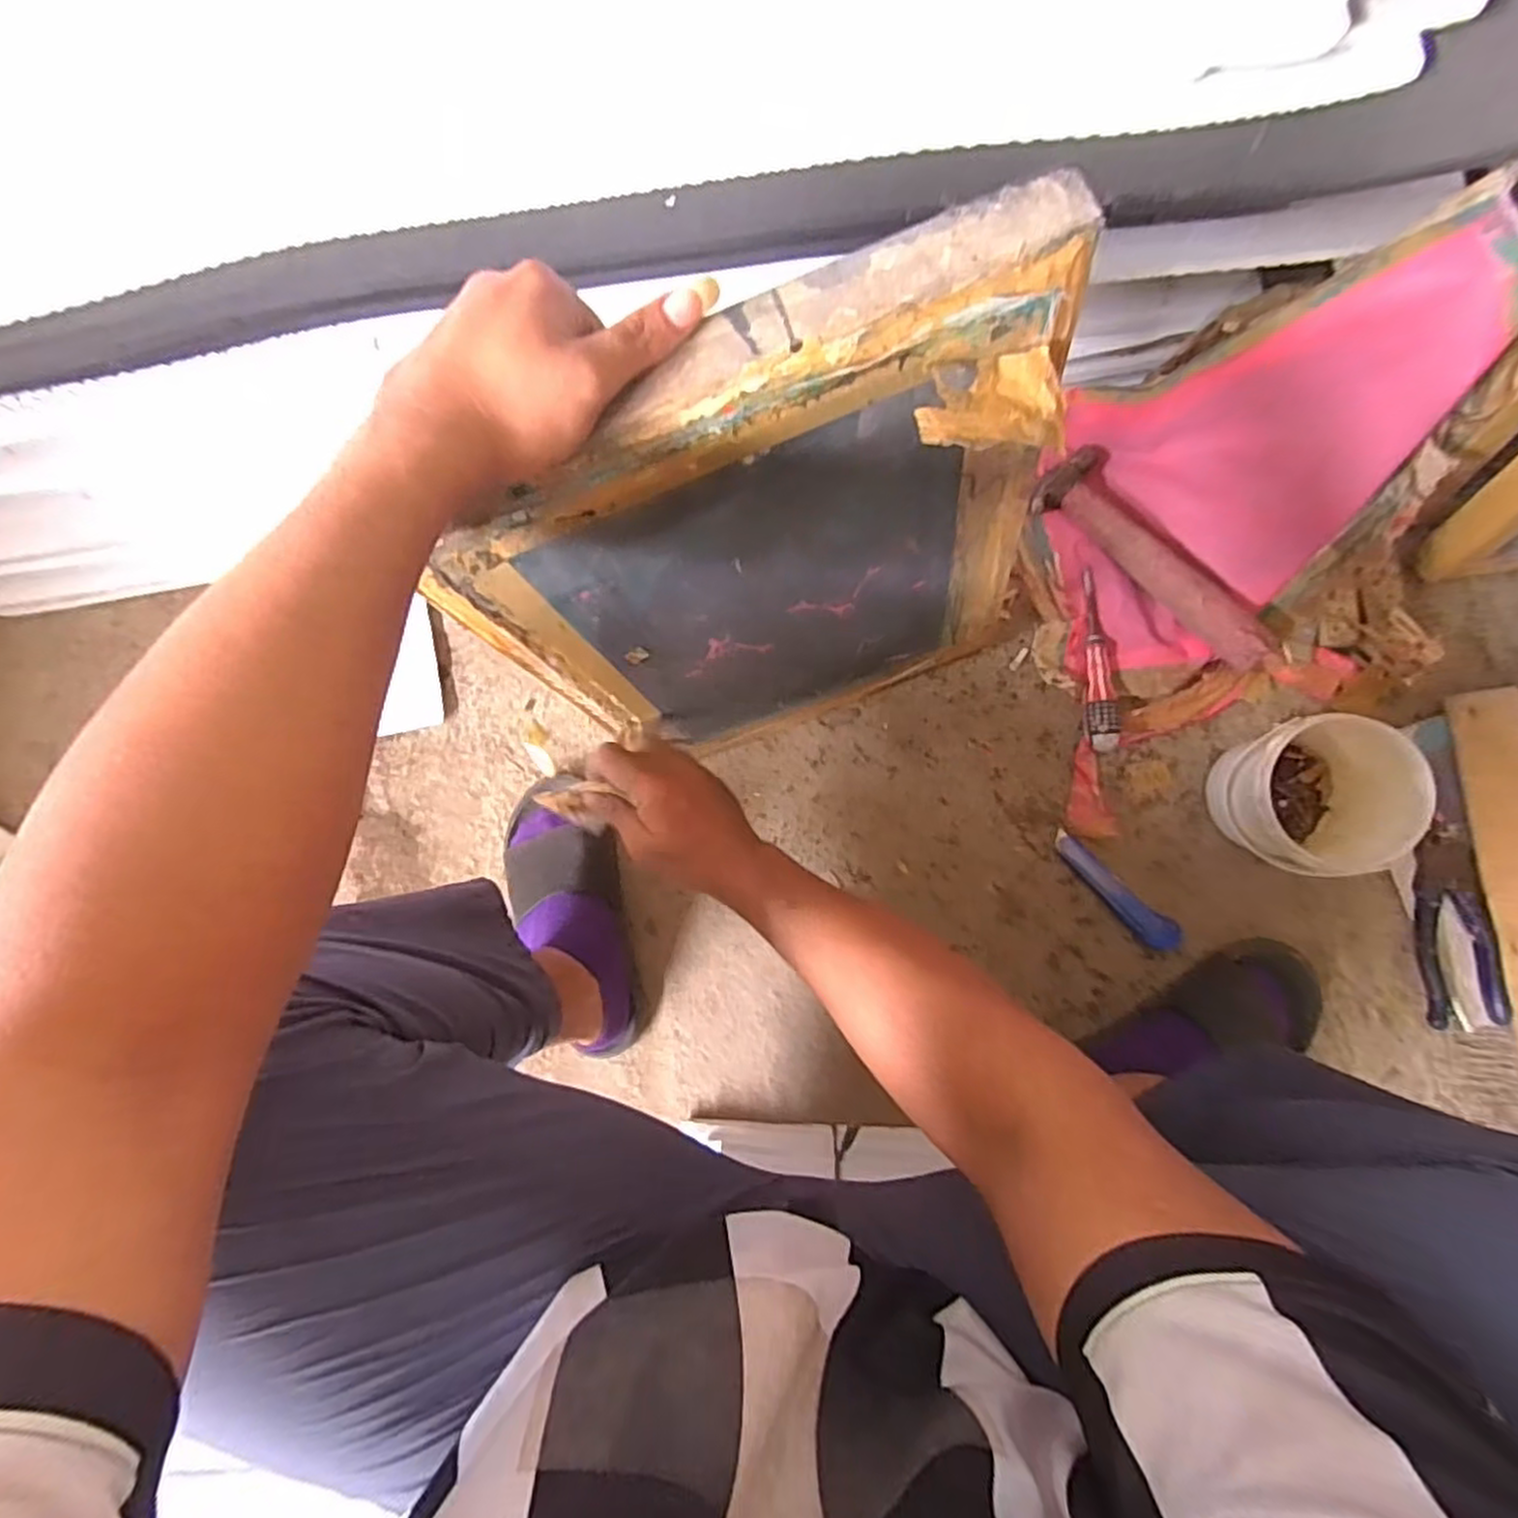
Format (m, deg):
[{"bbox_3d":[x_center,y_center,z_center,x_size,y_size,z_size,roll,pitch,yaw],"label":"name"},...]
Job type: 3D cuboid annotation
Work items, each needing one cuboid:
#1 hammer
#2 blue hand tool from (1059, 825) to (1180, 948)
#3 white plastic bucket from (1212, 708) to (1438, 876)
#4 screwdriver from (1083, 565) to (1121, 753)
[{"bbox_3d":[0.383,-0.198,0.704,0.085,0.045,0.266,-45,82,1],"label":"hammer"},{"bbox_3d":[0.344,0.129,0.719,0.145,0.020,0.033,44,91,8],"label":"blue hand tool"},{"bbox_3d":[0.477,0.032,0.657,0.122,0.131,0.130,-6,85,6],"label":"white plastic bucket"},{"bbox_3d":[0.324,-0.097,0.705,0.024,0.021,0.175,-1,85,6],"label":"screwdriver"}]

